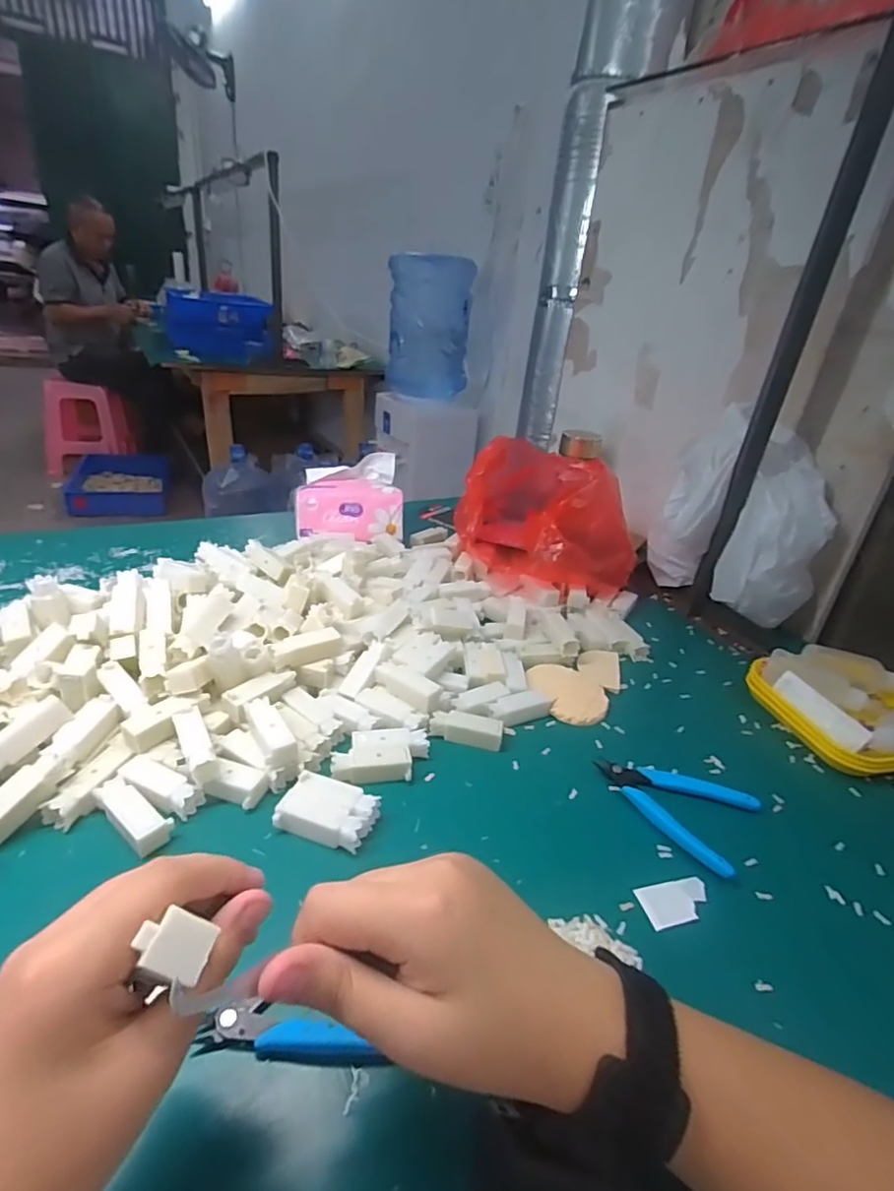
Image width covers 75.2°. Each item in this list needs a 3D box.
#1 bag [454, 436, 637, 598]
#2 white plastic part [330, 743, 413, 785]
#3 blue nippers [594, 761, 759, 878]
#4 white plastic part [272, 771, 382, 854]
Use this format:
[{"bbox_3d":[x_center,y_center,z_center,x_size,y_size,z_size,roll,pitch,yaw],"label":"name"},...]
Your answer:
[{"bbox_3d":[0.108,-0.101,0.757,0.175,0.151,0.226,-5,30,-21],"label":"bag"},{"bbox_3d":[-0.058,0.131,0.448,0.060,0.019,0.024,-1,29,-16],"label":"white plastic part"},{"bbox_3d":[0.170,0.157,0.445,0.111,0.016,0.084,24,32,28],"label":"blue nippers"},{"bbox_3d":[-0.083,0.152,0.406,0.062,0.019,0.041,14,29,12],"label":"white plastic part"}]

